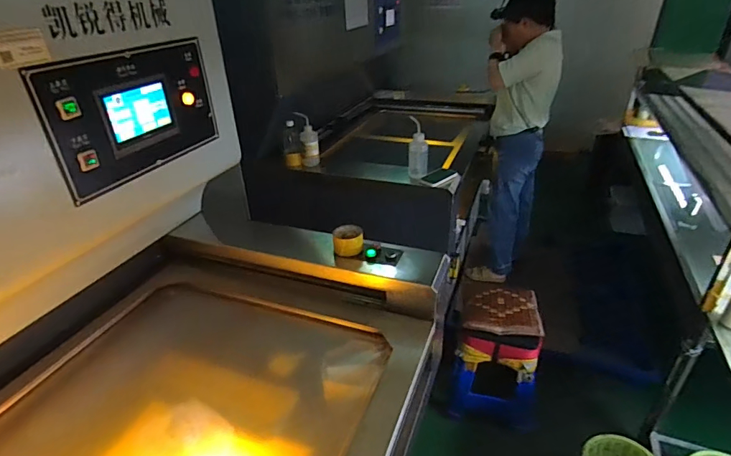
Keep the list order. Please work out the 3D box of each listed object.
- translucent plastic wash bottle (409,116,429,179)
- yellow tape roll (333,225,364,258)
[{"bbox_3d":[0.198,-0.297,1.590,0.078,0.206,0.092,1,30,4],"label":"translucent plastic wash bottle"},{"bbox_3d":[-0.050,0.033,1.231,0.087,0.058,0.085,-1,30,1],"label":"yellow tape roll"}]

